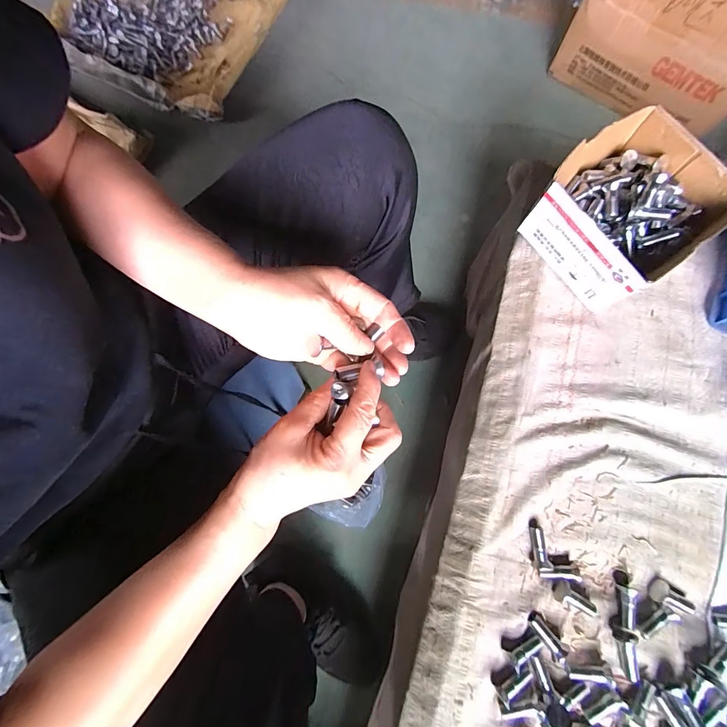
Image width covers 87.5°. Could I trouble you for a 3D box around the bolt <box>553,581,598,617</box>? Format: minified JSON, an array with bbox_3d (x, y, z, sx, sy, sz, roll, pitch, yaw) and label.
[{"bbox_3d":[0.195,0.218,0.351,0.036,0.012,0.017,31,80,7],"label":"bolt"}]

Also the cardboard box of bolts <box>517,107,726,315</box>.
[{"bbox_3d":[0.268,-0.156,0.394,0.149,0.078,0.139,-36,79,-7],"label":"cardboard box of bolts"}]

